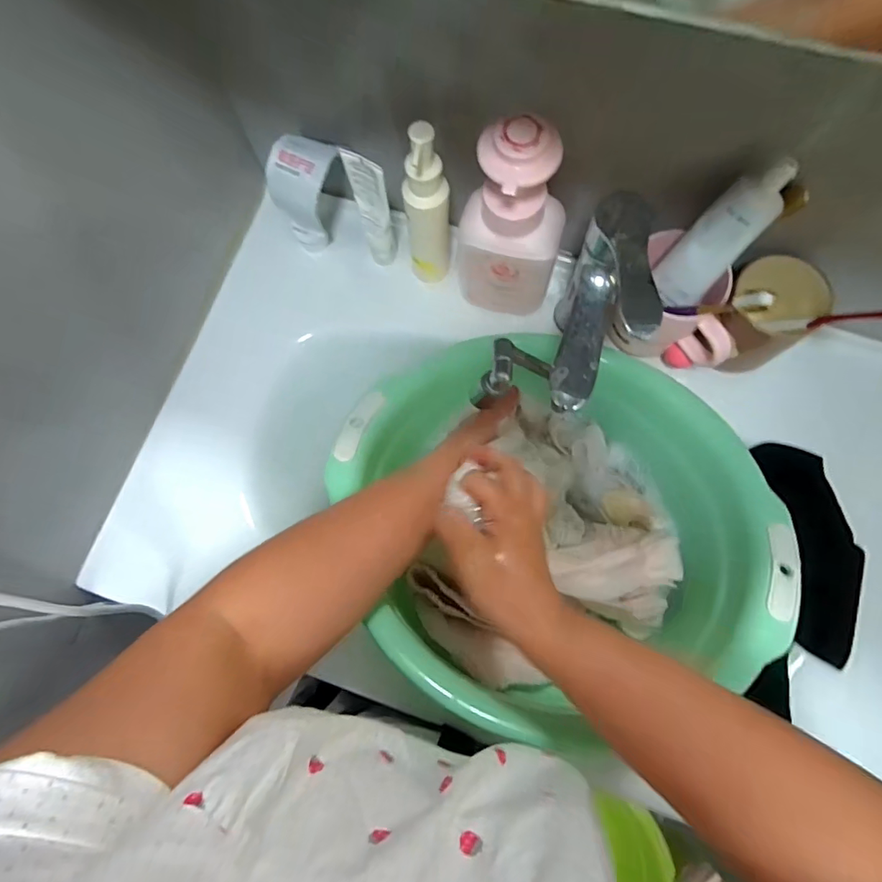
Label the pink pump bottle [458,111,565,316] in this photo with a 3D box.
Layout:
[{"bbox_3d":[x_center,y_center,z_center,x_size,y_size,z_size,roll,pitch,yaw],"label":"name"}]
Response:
[{"bbox_3d":[0.061,-0.181,0.438,0.092,0.193,0.060,1,76,2],"label":"pink pump bottle"}]

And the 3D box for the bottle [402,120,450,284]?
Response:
[{"bbox_3d":[-0.012,-0.212,0.460,0.039,0.170,0.032,-2,76,2],"label":"bottle"}]

